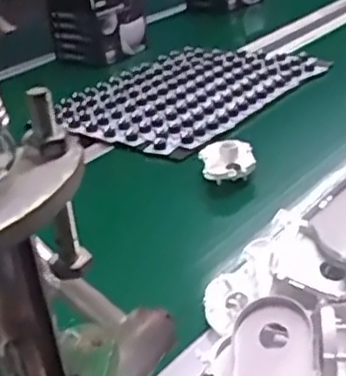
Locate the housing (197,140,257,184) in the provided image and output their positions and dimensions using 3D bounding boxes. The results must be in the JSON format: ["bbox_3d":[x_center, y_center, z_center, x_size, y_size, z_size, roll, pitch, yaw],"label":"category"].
[{"bbox_3d":[0.075,-0.042,0.918,0.071,0.038,0.063,-7,27,0],"label":"housing"}]

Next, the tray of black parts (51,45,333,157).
[{"bbox_3d":[0.017,-0.184,1.242,0.348,0.034,0.441,15,35,36],"label":"tray of black parts"}]

